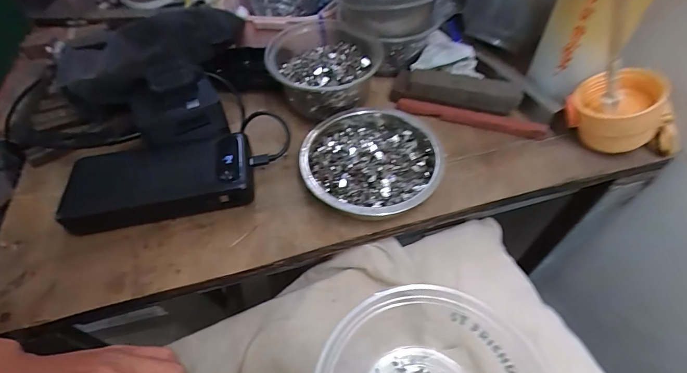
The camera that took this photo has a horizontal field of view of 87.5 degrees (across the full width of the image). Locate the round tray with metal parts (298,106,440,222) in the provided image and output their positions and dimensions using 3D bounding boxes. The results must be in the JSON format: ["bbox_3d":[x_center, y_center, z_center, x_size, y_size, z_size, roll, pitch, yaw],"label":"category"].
[{"bbox_3d":[0.024,-0.024,0.326,0.120,0.035,0.126,-1,52,1],"label":"round tray with metal parts"}]

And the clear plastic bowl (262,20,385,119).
[{"bbox_3d":[-0.022,-0.126,0.379,0.114,0.046,0.119,-1,52,1],"label":"clear plastic bowl"}]

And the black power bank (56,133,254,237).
[{"bbox_3d":[-0.164,-0.006,0.323,0.156,0.026,0.073,-9,52,-5],"label":"black power bank"}]

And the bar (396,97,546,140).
[{"bbox_3d":[0.129,-0.071,0.367,0.146,0.011,0.016,14,54,13],"label":"bar"}]

